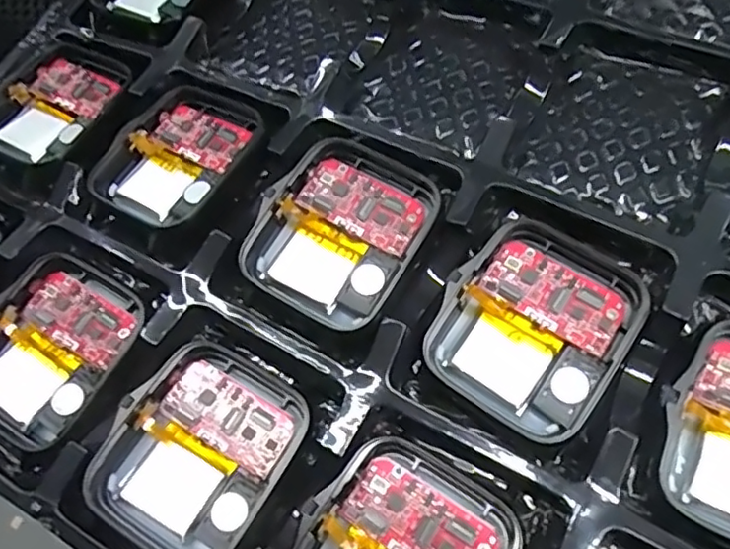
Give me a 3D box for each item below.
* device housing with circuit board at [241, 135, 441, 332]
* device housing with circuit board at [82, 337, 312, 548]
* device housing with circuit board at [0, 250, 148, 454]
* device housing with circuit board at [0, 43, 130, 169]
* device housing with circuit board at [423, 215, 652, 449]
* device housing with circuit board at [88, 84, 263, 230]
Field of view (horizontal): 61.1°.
[{"bbox_3d":[-0.005,-0.011,0.145,0.036,0.012,0.041,26,70,19],"label":"device housing with circuit board"},{"bbox_3d":[-0.035,0.038,0.133,0.036,0.006,0.043,27,71,19],"label":"device housing with circuit board"},{"bbox_3d":[-0.076,0.018,0.150,0.035,0.011,0.042,28,71,19],"label":"device housing with circuit board"},{"bbox_3d":[-0.091,-0.051,0.181,0.038,0.009,0.042,29,71,20],"label":"device housing with circuit board"},{"bbox_3d":[0.037,0.010,0.134,0.037,0.012,0.043,32,72,21],"label":"device housing with circuit board"},{"bbox_3d":[-0.049,-0.033,0.164,0.035,0.010,0.043,26,70,19],"label":"device housing with circuit board"}]

